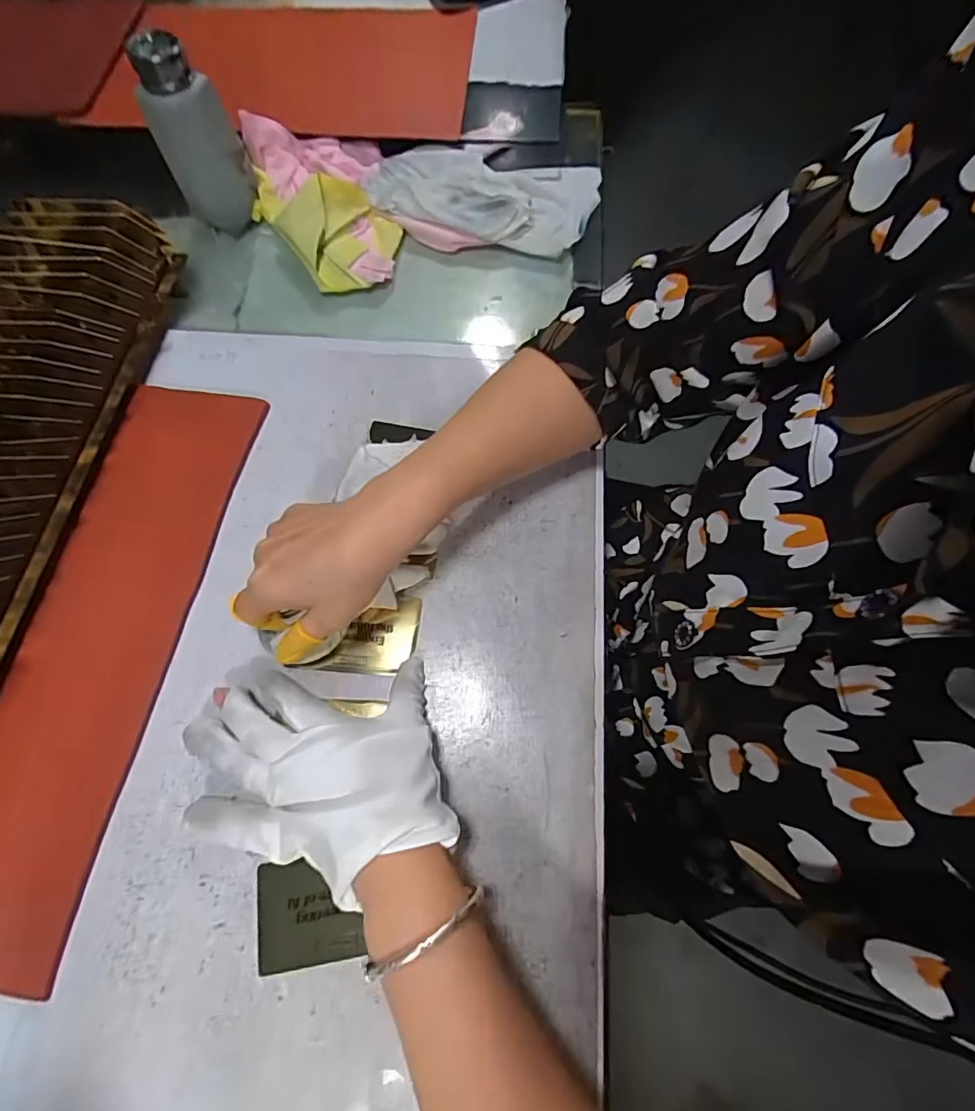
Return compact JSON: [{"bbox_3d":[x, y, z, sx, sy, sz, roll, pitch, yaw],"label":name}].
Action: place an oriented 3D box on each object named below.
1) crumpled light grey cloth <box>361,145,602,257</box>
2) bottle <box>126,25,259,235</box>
[{"bbox_3d":[-0.007,-0.338,0.476,0.208,0.025,0.110,11,69,5],"label":"crumpled light grey cloth"},{"bbox_3d":[-0.242,-0.349,0.431,0.060,0.127,0.045,22,71,9],"label":"bottle"}]

